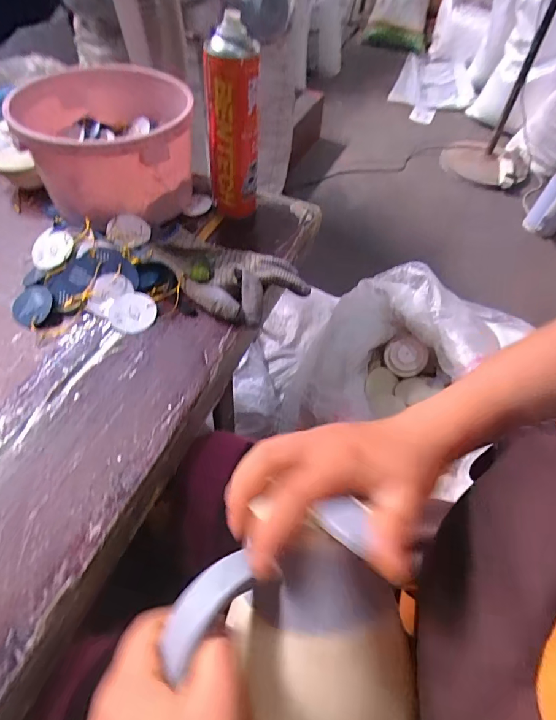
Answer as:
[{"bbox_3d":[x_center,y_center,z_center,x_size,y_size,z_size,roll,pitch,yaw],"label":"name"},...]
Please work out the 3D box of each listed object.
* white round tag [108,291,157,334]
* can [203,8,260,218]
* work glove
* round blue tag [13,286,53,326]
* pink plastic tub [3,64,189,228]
[{"bbox_3d":[-0.168,-0.055,0.480,0.050,0.004,0.050,3,77,-12],"label":"white round tag"},{"bbox_3d":[-0.057,-0.293,0.530,0.062,0.221,0.055,0,53,-4],"label":"can"},{"bbox_3d":[-0.064,-0.116,0.521,0.183,0.038,0.124,36,59,21],"label":"work glove"},{"bbox_3d":[-0.282,-0.062,0.472,0.049,0.004,0.050,-2,71,6],"label":"round blue tag"},{"bbox_3d":[-0.224,-0.295,0.568,0.200,0.126,0.230,-13,55,-13],"label":"pink plastic tub"}]

